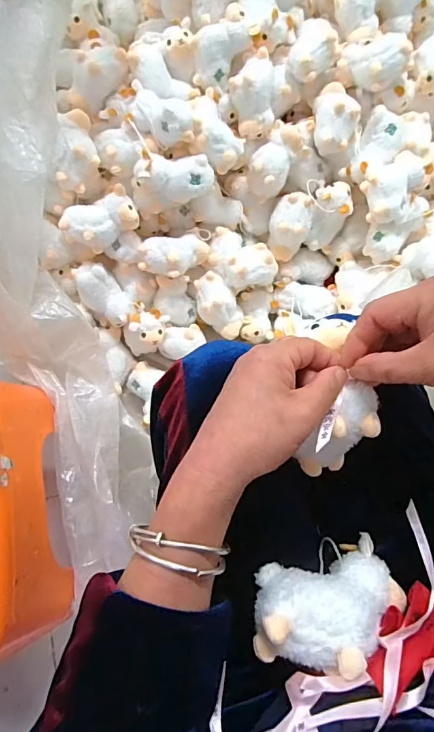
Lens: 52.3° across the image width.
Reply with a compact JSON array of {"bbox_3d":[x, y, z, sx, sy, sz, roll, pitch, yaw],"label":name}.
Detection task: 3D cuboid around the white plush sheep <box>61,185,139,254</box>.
[{"bbox_3d":[-0.191,-0.235,0.718,0.124,0.060,0.068,-21,78,-6],"label":"white plush sheep"}]

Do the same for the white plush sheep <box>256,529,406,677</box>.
[{"bbox_3d":[0.087,0.183,0.336,0.123,0.059,0.071,-13,78,-4],"label":"white plush sheep"}]

